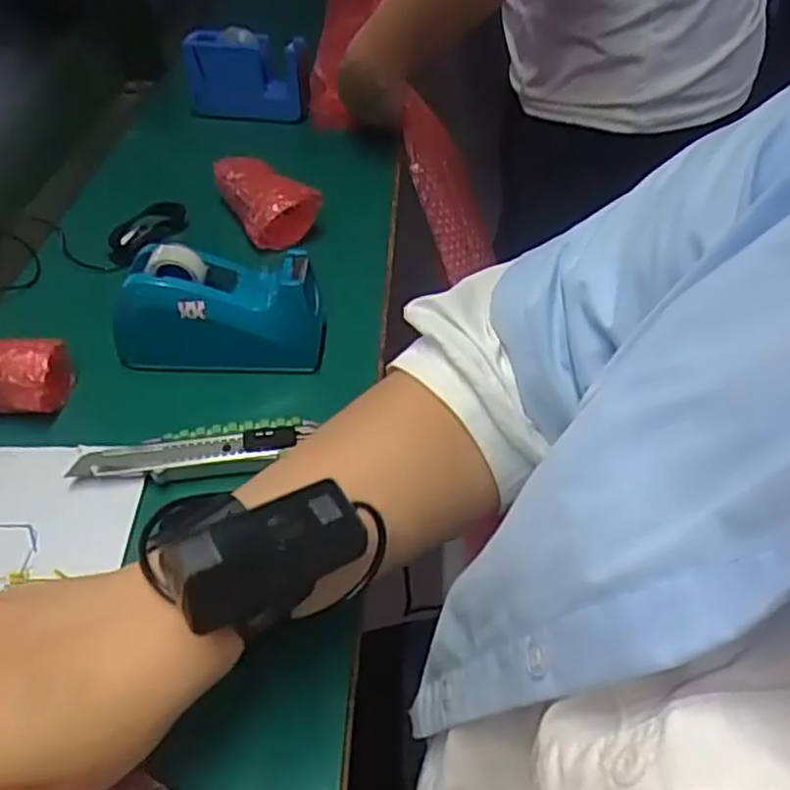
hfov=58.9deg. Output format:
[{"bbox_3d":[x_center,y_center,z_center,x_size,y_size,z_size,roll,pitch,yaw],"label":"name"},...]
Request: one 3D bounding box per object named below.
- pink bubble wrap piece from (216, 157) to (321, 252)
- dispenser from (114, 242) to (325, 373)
[{"bbox_3d":[-0.115,-0.180,0.629,0.067,0.042,0.112,-20,47,-19],"label":"pink bubble wrap piece"},{"bbox_3d":[-0.124,-0.061,0.493,0.141,0.081,0.050,-3,44,-3],"label":"dispenser"}]

